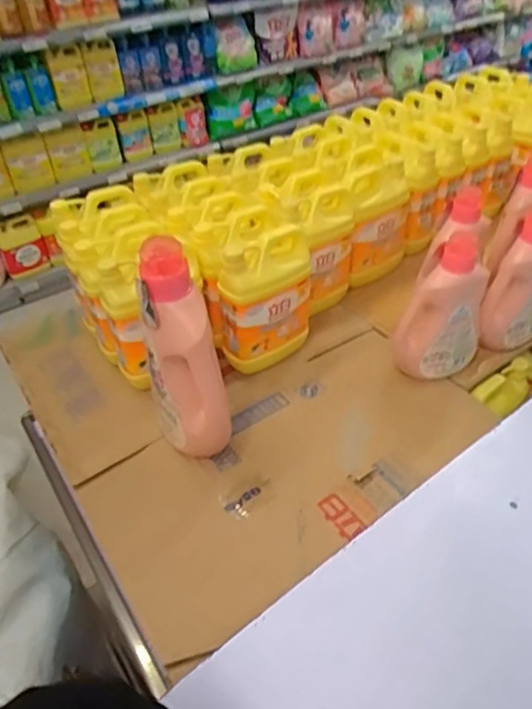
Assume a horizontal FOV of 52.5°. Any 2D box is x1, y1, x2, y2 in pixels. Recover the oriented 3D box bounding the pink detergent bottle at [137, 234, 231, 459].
[{"bbox_3d":[-0.115,0.005,0.695,0.072,0.297,0.138,-31,49,-29],"label":"pink detergent bottle"}]

